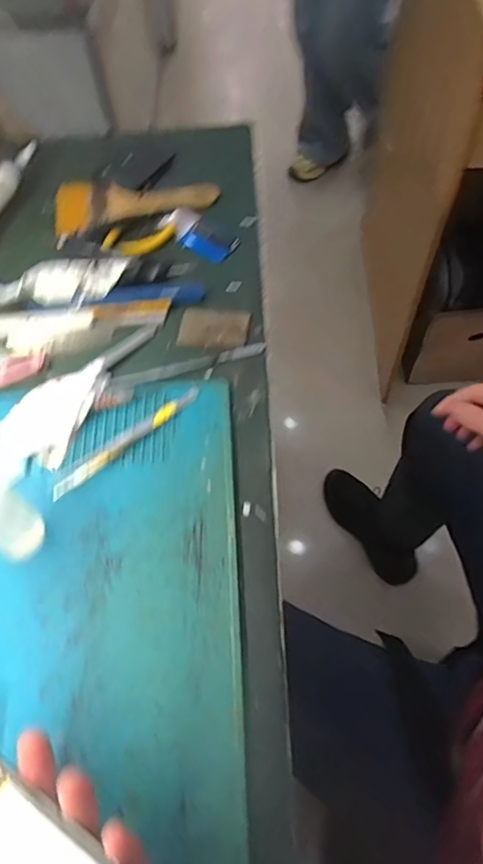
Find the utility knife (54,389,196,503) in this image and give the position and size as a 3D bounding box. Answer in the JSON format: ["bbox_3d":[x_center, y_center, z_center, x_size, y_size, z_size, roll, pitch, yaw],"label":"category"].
[{"bbox_3d":[-0.089,0.007,0.430,0.138,0.005,0.015,-39,65,-17],"label":"utility knife"}]

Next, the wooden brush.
[{"bbox_3d":[-0.115,-0.235,0.559,0.176,0.020,0.061,3,61,5],"label":"wooden brush"}]

